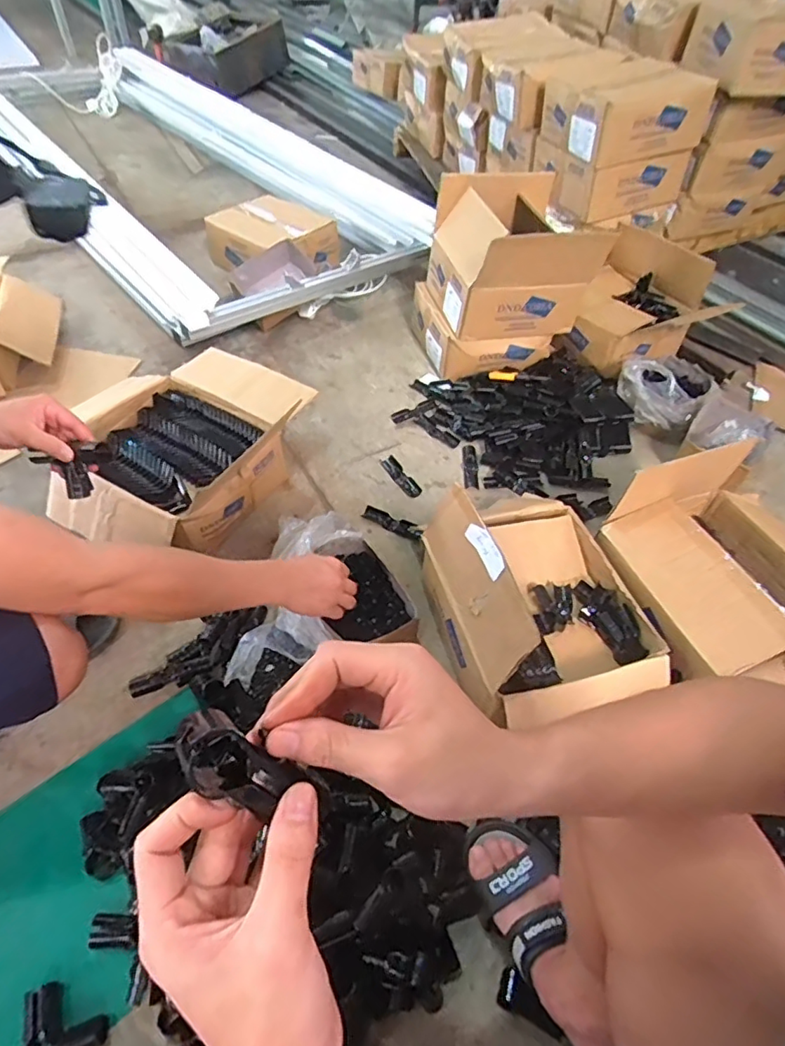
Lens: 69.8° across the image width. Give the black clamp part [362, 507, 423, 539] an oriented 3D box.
[{"bbox_3d":[0.000,-0.001,1.141,0.128,0.020,0.033,24,52,16],"label":"black clamp part"}]

